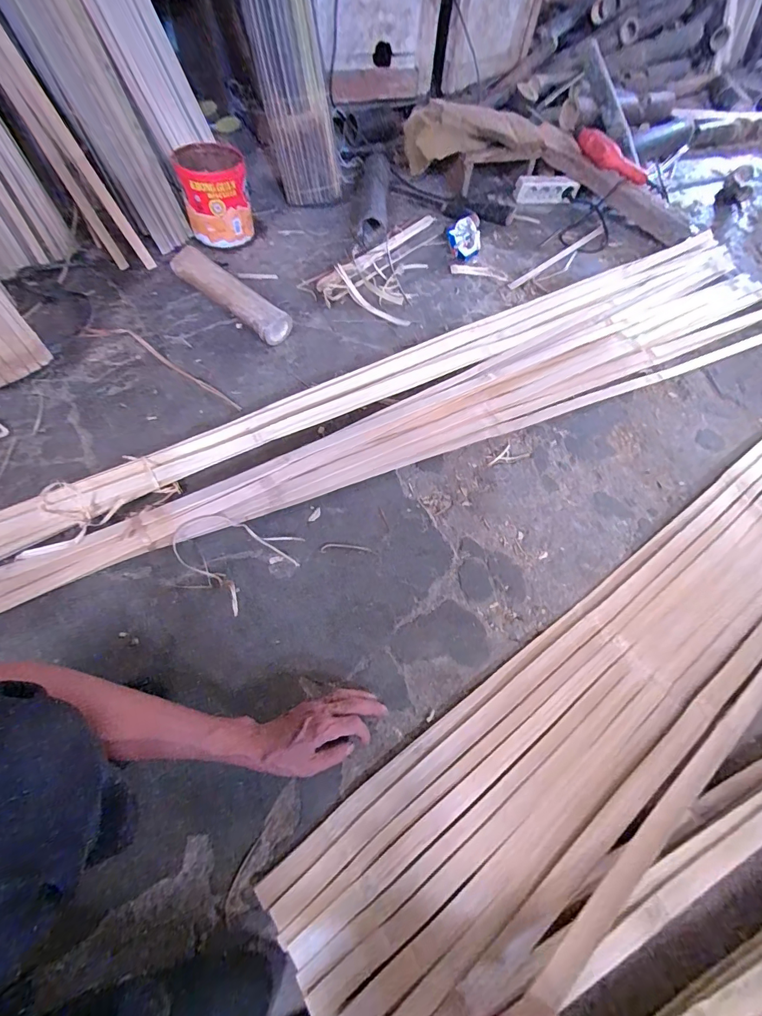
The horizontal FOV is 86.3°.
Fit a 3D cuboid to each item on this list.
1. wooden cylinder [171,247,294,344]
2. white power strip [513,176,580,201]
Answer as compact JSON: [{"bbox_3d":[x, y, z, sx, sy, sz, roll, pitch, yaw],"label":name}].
[{"bbox_3d":[-0.333,-0.465,0.881,0.342,0.059,0.075,37,66,15],"label":"wooden cylinder"},{"bbox_3d":[0.509,-0.978,1.253,0.199,0.064,0.047,-1,62,-5],"label":"white power strip"}]

